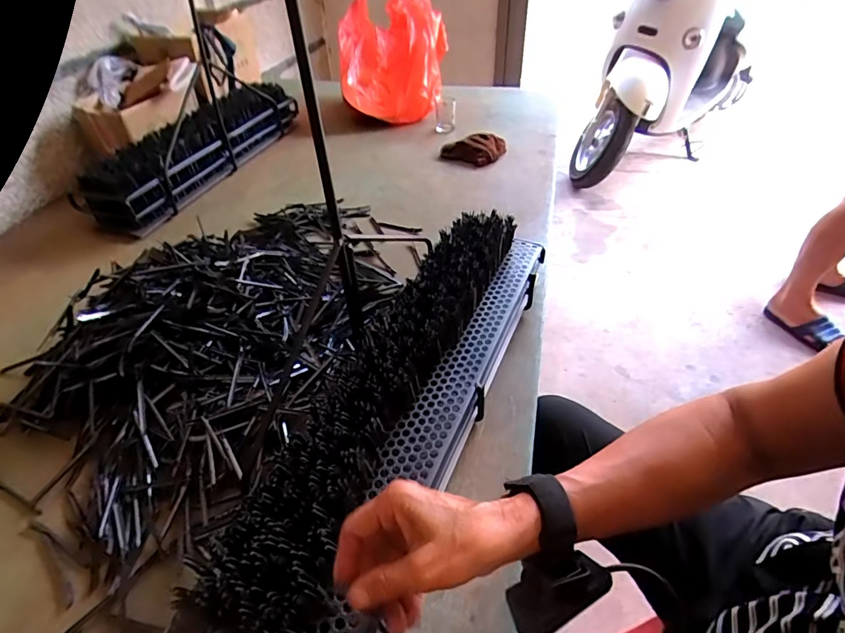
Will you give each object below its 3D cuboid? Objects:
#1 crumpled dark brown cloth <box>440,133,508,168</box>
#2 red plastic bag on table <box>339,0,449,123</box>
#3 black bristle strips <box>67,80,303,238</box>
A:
[{"bbox_3d":[0.117,-0.379,1.086,0.151,0.043,0.089,-2,42,0],"label":"crumpled dark brown cloth"},{"bbox_3d":[-0.077,-0.683,1.265,0.273,0.261,0.246,-3,42,-1],"label":"red plastic bag on table"},{"bbox_3d":[-0.484,-0.382,1.068,0.136,0.130,0.571,16,45,19],"label":"black bristle strips"}]

